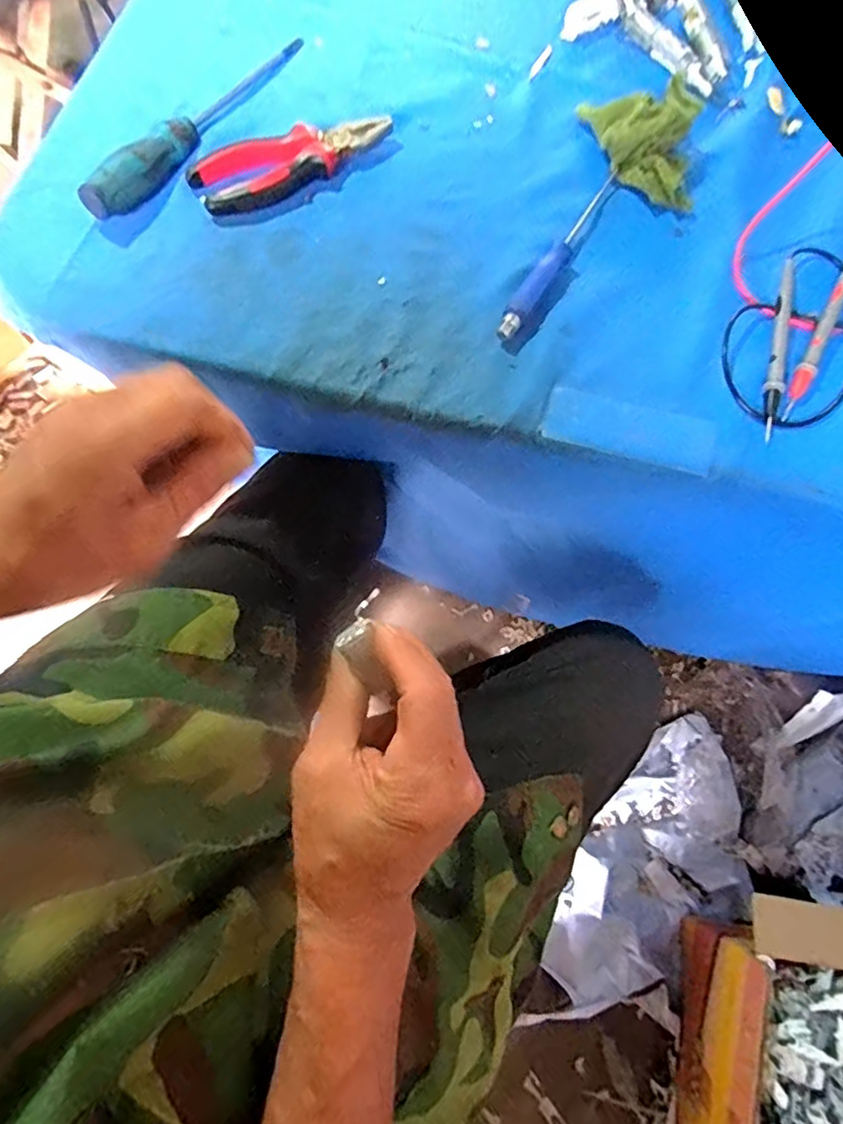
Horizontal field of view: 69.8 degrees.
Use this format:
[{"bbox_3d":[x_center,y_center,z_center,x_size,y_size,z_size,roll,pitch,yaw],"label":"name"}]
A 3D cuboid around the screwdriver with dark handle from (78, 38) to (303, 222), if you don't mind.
[{"bbox_3d":[-0.171,-0.352,0.478,0.029,0.031,0.241,34,74,10],"label":"screwdriver with dark handle"}]

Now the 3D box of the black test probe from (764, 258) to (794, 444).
[{"bbox_3d":[0.252,-0.152,0.426,0.012,0.014,0.141,14,72,4],"label":"black test probe"}]

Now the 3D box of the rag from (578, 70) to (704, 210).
[{"bbox_3d":[0.171,-0.333,0.473,0.085,0.042,0.107,2,72,0],"label":"rag"}]

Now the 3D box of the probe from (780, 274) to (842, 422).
[{"bbox_3d":[0.287,-0.164,0.430,0.015,0.017,0.148,30,74,9],"label":"probe"}]

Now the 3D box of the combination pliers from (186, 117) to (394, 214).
[{"bbox_3d":[-0.098,-0.313,0.472,0.158,0.021,0.053,-26,74,-9],"label":"combination pliers"}]

